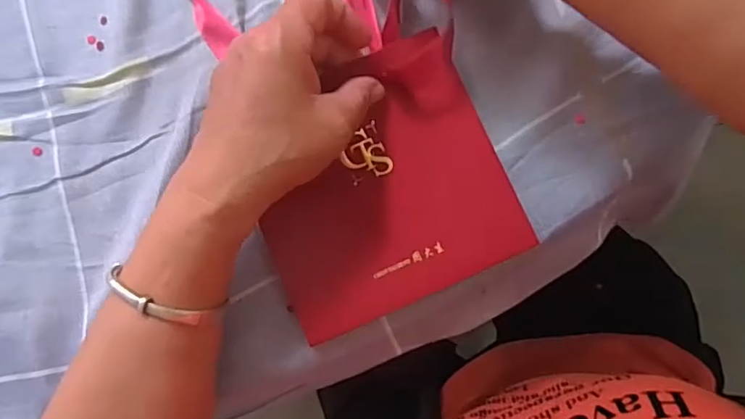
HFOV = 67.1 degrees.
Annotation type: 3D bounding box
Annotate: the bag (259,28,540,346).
[{"bbox_3d":[0.003,-0.013,0.319,0.137,0.012,0.134,-25,82,2],"label":"bag"}]

